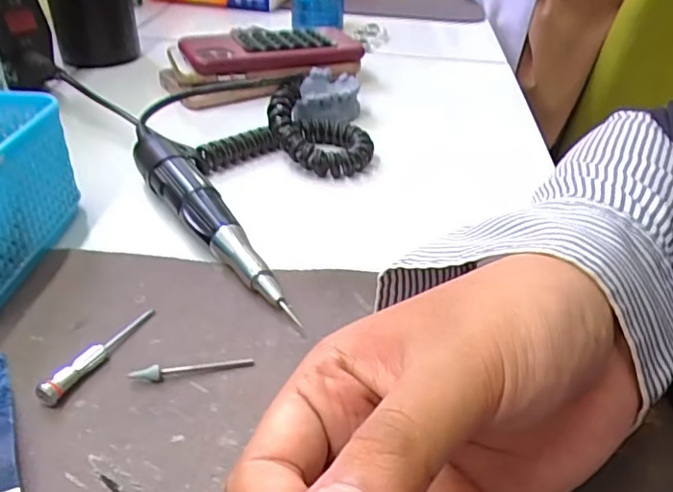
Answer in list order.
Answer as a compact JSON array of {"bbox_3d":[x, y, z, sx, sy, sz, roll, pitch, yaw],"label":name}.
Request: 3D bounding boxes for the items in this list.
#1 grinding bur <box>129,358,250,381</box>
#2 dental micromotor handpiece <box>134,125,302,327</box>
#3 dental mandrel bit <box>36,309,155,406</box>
[{"bbox_3d":[-0.059,0.050,0.235,0.048,0.006,0.005,-7,37,-15],"label":"grinding bur"},{"bbox_3d":[-0.076,-0.020,0.313,0.028,0.028,0.180,-18,40,-27],"label":"dental micromotor handpiece"},{"bbox_3d":[-0.097,0.042,0.239,0.007,0.009,0.060,18,38,19],"label":"dental mandrel bit"}]

